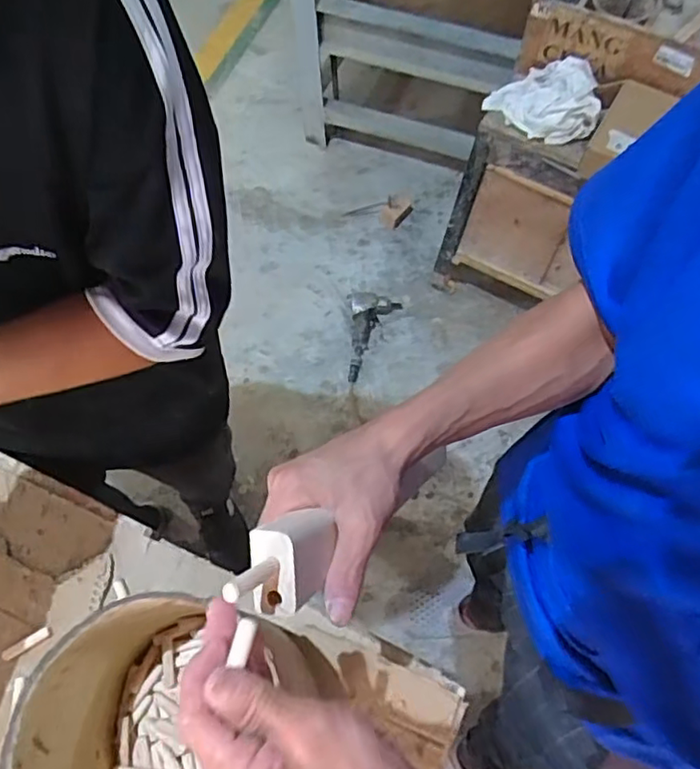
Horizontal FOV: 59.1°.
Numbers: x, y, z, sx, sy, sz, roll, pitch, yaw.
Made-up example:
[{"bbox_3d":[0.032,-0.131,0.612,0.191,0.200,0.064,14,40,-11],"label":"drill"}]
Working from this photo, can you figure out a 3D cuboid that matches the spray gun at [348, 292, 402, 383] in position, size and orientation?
[{"bbox_3d":[0.031,-0.136,1.658,0.139,0.043,0.262,19,68,9],"label":"spray gun"}]

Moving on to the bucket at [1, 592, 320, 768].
[{"bbox_3d":[-0.151,0.295,0.521,0.187,0.186,0.201,0,66,1],"label":"bucket"}]

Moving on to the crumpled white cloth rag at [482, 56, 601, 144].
[{"bbox_3d":[0.374,-0.558,1.198,0.209,0.072,0.151,8,67,5],"label":"crumpled white cloth rag"}]

